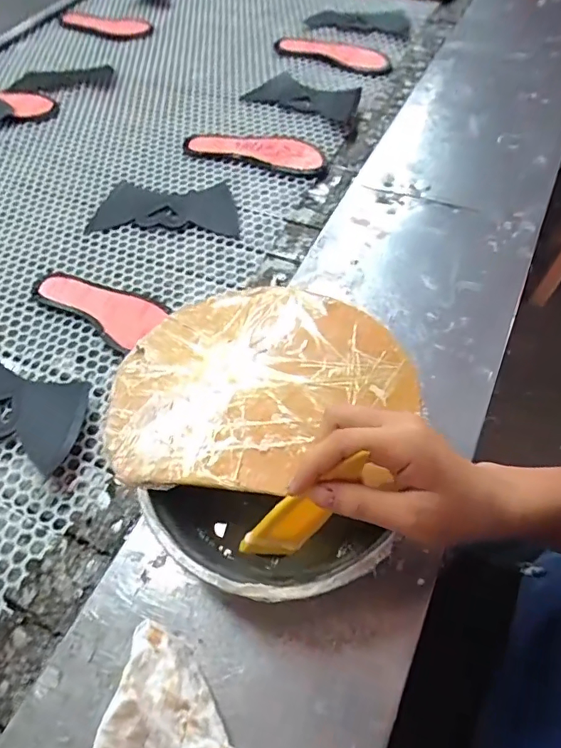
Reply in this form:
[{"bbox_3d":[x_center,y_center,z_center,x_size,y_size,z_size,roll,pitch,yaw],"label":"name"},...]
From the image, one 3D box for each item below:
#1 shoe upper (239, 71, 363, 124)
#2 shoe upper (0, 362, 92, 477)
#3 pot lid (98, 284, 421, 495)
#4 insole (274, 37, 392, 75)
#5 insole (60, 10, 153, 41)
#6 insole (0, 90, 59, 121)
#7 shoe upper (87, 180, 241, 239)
[{"bbox_3d":[0.039,-0.470,0.834,0.192,0.014,0.119,19,56,14],"label":"shoe upper"},{"bbox_3d":[-0.284,0.027,0.520,0.192,0.015,0.091,22,60,17],"label":"shoe upper"},{"bbox_3d":[-0.014,0.002,0.406,0.233,0.009,0.188,4,56,6],"label":"pot lid"},{"bbox_3d":[0.096,-0.596,0.915,0.231,0.009,0.085,26,61,20],"label":"insole"},{"bbox_3d":[-0.370,-0.758,1.066,0.241,0.007,0.102,27,62,20],"label":"insole"},{"bbox_3d":[-0.507,-0.496,0.886,0.248,0.024,0.068,19,59,16],"label":"insole"},{"bbox_3d":[-0.157,-0.233,0.693,0.207,0.009,0.110,2,56,6],"label":"shoe upper"}]

